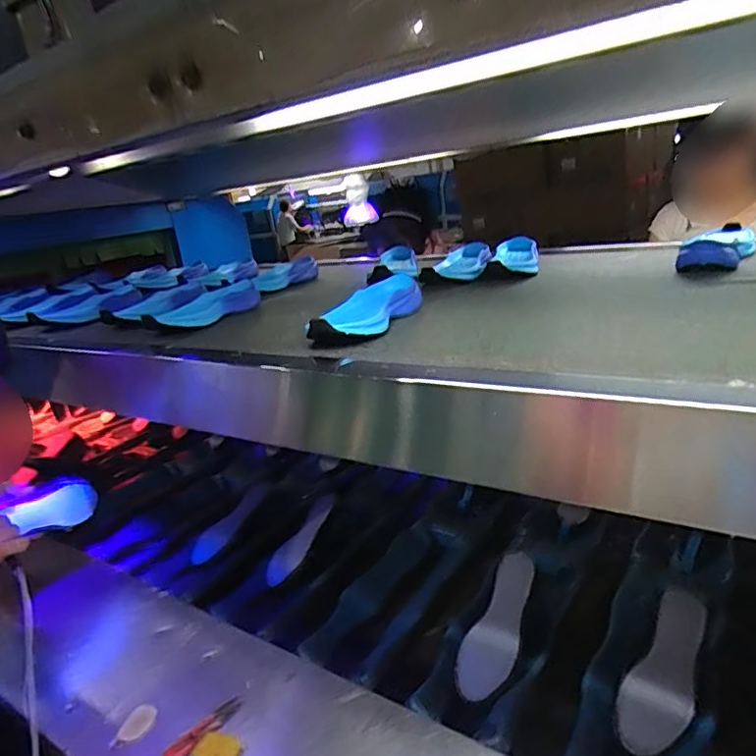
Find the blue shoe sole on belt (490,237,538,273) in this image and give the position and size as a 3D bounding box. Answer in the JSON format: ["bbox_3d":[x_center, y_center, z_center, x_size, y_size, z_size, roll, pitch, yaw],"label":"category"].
[{"bbox_3d":[0.240,-0.212,0.979,0.082,0.043,0.204,0,19,16],"label":"blue shoe sole on belt"}]

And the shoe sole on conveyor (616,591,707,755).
[{"bbox_3d":[0.349,0.352,0.681,0.068,0.021,0.203,27,52,26],"label":"shoe sole on conveyor"}]

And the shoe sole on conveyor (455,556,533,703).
[{"bbox_3d":[0.166,0.337,0.773,0.069,0.015,0.202,8,51,35],"label":"shoe sole on conveyor"}]

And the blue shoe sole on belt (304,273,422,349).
[{"bbox_3d":[-0.014,-0.089,0.733,0.080,0.045,0.223,3,20,25],"label":"blue shoe sole on belt"}]

